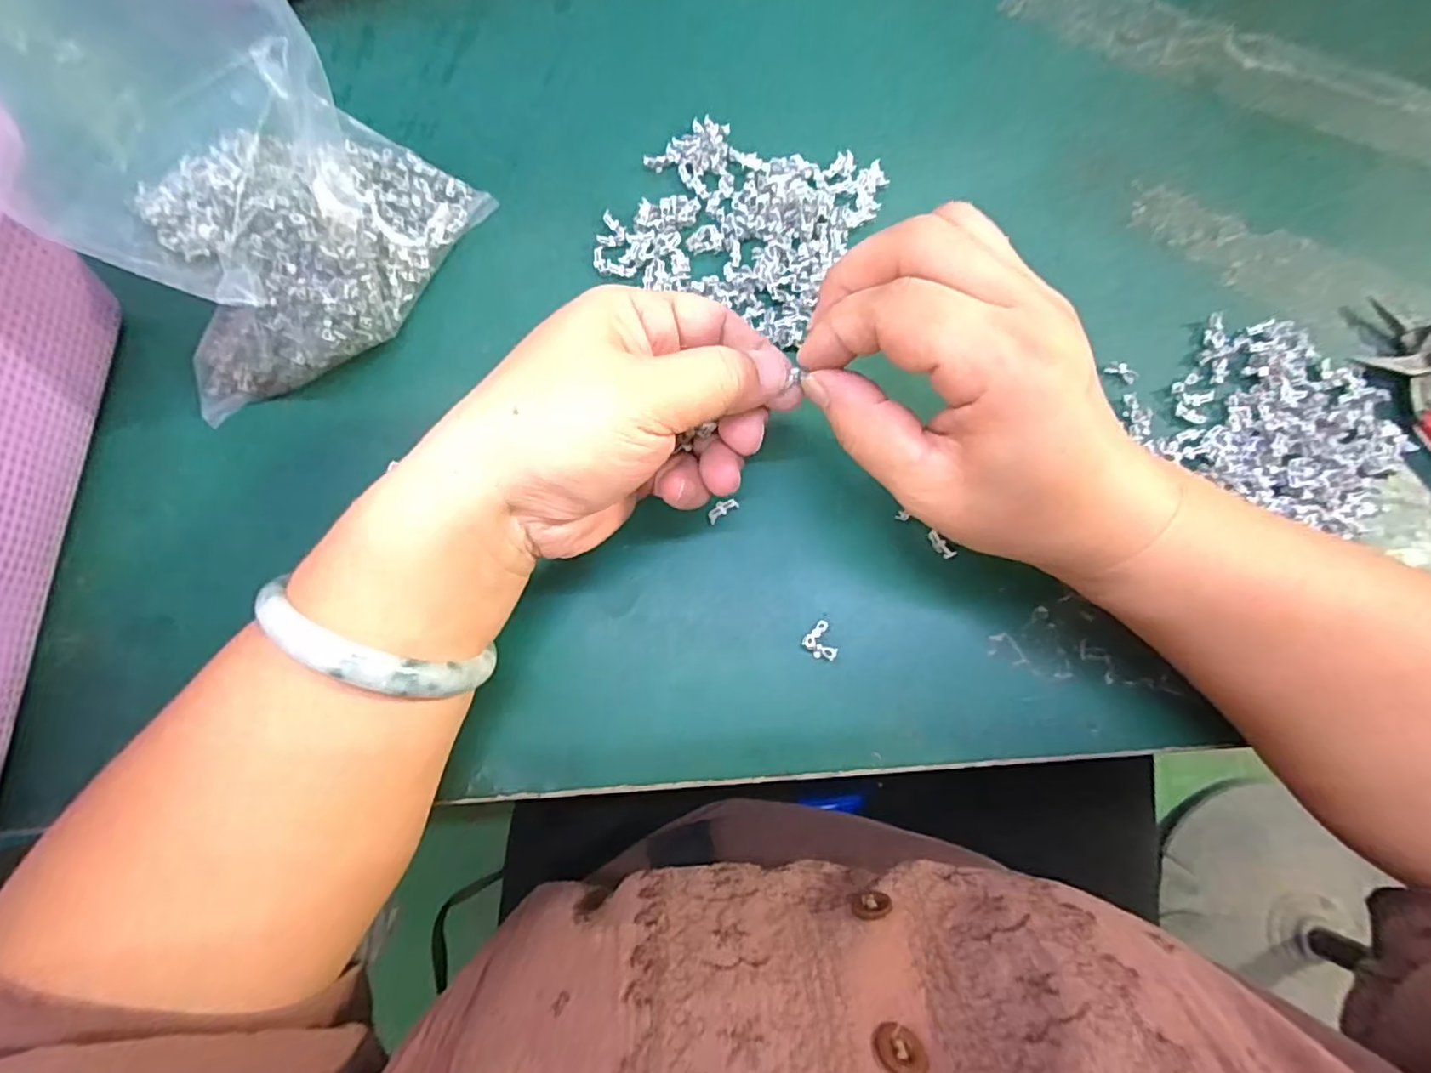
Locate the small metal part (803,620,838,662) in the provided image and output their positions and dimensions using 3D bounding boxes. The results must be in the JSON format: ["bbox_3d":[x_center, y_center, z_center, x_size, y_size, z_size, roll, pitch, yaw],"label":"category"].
[{"bbox_3d":[0.041,0.040,0.239,0.013,0.006,0.012,42,80,9],"label":"small metal part"}]

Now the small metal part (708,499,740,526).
[{"bbox_3d":[0.003,-0.011,0.251,0.013,0.004,0.006,-32,79,-7],"label":"small metal part"}]

